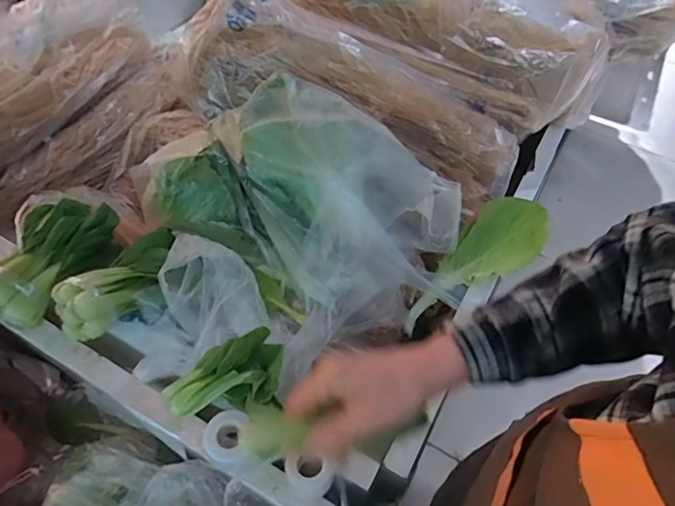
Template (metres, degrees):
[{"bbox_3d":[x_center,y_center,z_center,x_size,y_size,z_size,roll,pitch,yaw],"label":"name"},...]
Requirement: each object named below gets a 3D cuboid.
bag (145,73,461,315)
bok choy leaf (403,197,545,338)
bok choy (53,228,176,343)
[{"bbox_3d":[-0.038,-0.073,0.637,0.393,0.154,0.256,19,56,10],"label":"bag"},{"bbox_3d":[0.183,0.022,0.656,0.197,0.130,0.103,-33,63,-23],"label":"bok choy leaf"},{"bbox_3d":[-0.259,0.025,0.585,0.065,0.059,0.173,26,58,14],"label":"bok choy"}]

